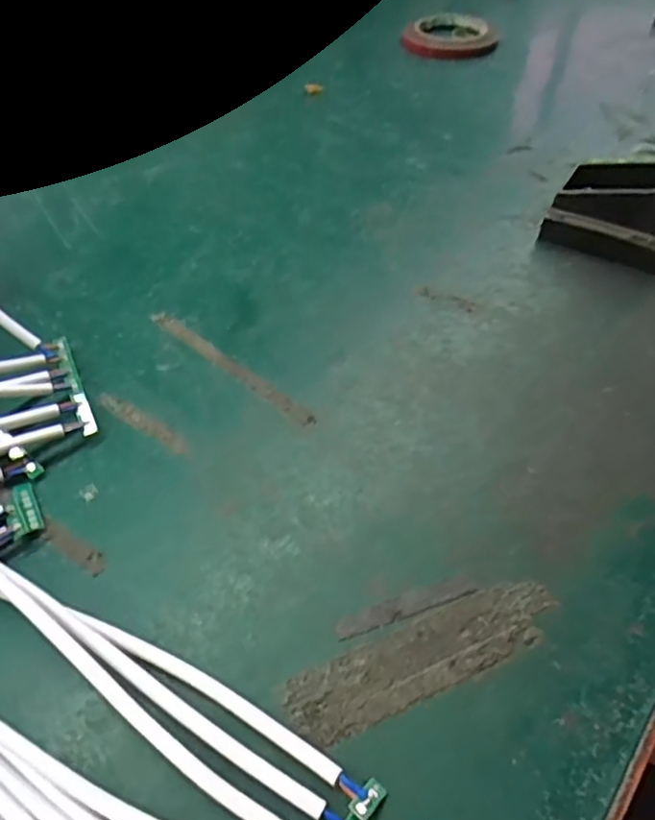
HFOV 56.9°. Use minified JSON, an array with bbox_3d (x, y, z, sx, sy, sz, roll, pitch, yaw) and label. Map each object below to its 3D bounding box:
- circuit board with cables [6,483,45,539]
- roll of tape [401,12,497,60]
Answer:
[{"bbox_3d":[-0.145,0.047,0.289,0.012,0.008,0.033,-24,54,-20],"label":"circuit board with cables"},{"bbox_3d":[0.144,-0.435,0.697,0.107,0.017,0.104,0,49,0],"label":"roll of tape"}]

